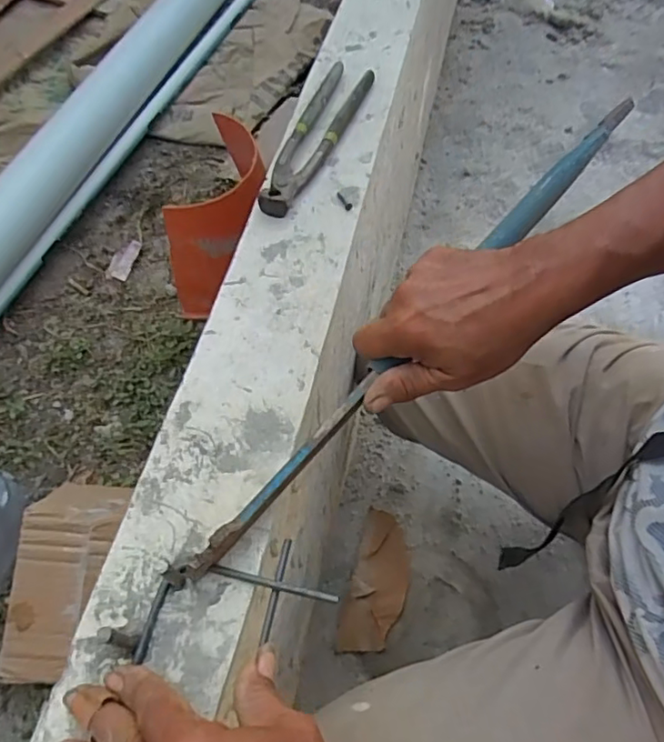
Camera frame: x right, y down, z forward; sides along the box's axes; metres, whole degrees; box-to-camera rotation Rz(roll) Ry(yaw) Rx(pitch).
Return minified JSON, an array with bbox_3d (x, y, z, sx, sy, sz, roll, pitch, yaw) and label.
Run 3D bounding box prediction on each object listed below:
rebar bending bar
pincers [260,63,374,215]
[{"bbox_3d":[0.076,-0.044,0.429,0.024,0.028,0.512,38,72,20],"label":"rebar bending bar"},{"bbox_3d":[-0.013,-0.231,0.570,0.044,0.023,0.218,17,61,11],"label":"pincers"}]

